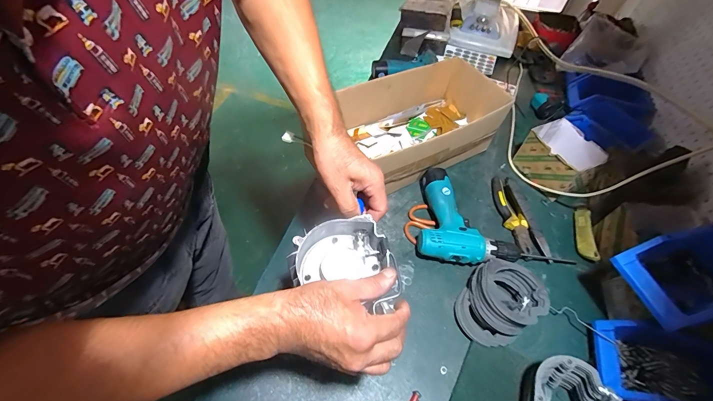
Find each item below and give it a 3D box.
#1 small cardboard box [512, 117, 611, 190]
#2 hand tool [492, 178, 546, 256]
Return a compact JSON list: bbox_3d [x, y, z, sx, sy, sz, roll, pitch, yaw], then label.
[{"bbox_3d":[0.449,-0.092,0.716,0.113,0.091,0.152,-26,60,-22],"label":"small cardboard box"},{"bbox_3d":[0.323,0.026,0.670,0.044,0.034,0.197,-4,55,-8],"label":"hand tool"}]

